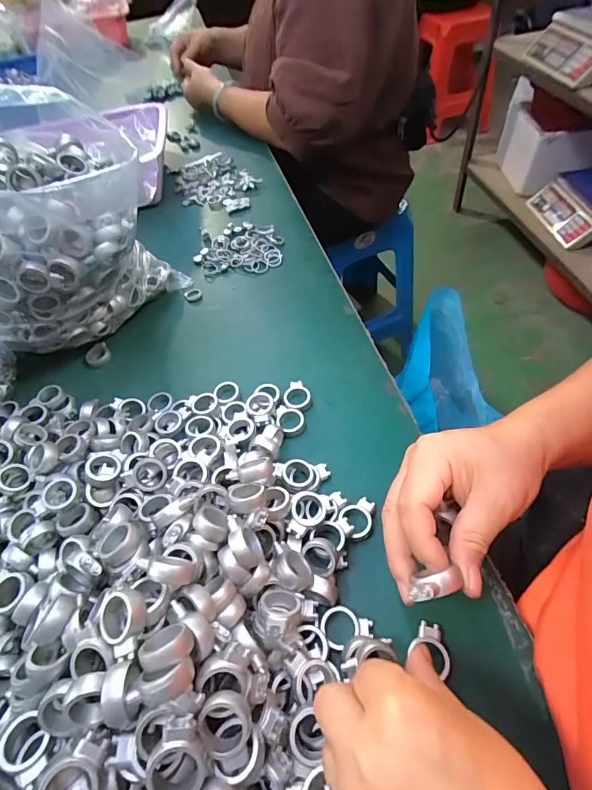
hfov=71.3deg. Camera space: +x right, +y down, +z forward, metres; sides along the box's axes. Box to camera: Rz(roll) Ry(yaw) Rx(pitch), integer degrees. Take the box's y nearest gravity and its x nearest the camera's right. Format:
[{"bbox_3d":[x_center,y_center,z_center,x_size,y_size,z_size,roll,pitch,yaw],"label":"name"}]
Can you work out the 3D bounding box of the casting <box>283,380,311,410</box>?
[{"bbox_3d":[0.001,0.002,0.400,0.025,0.010,0.033,-13,53,-2],"label":"casting"}]

